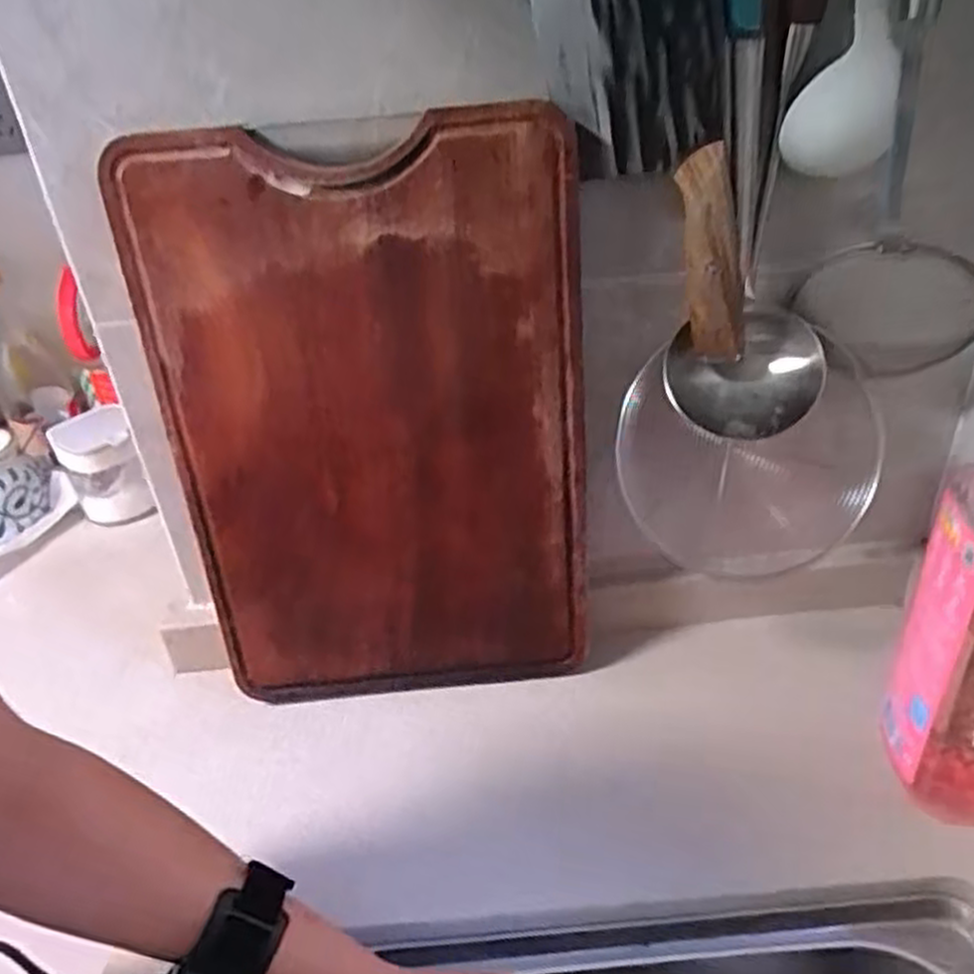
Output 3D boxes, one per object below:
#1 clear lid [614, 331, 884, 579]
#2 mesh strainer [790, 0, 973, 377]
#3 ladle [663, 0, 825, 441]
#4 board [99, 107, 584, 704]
[{"bbox_3d":[0.187,-0.007,0.580,0.177,0.182,0.027,-3,33,3],"label":"clear lid"},{"bbox_3d":[0.250,-0.201,0.450,0.097,0.303,0.062,19,40,33],"label":"mesh strainer"},{"bbox_3d":[0.153,-0.189,0.441,0.089,0.336,0.065,3,34,13],"label":"ladle"},{"bbox_3d":[-0.071,-0.021,0.517,0.259,0.384,0.021,-3,28,3],"label":"board"}]

